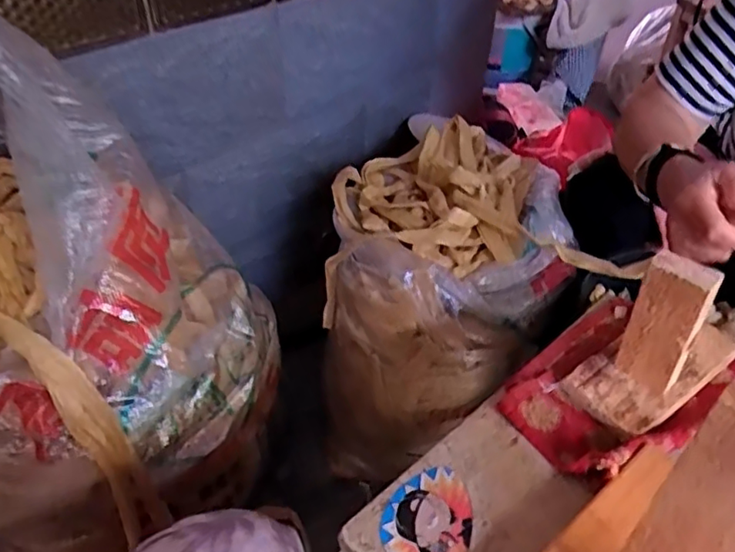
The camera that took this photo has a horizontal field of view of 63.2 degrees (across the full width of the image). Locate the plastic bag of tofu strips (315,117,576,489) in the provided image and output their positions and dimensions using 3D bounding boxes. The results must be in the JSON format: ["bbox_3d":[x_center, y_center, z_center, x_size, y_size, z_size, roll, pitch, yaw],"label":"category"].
[{"bbox_3d":[0.110,0.038,0.934,0.319,0.383,0.431,11,41,10],"label":"plastic bag of tofu strips"}]

